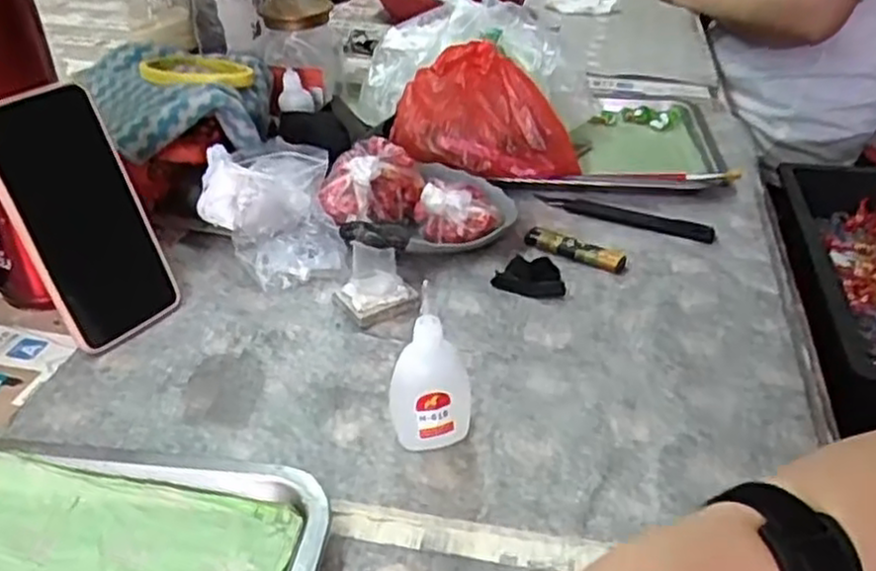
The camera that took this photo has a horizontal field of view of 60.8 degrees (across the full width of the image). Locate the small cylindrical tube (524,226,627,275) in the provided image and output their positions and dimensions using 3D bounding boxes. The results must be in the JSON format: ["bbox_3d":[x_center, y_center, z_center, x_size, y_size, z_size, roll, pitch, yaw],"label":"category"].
[{"bbox_3d":[0.105,-0.029,0.584,0.080,0.015,0.019,22,39,27],"label":"small cylindrical tube"}]

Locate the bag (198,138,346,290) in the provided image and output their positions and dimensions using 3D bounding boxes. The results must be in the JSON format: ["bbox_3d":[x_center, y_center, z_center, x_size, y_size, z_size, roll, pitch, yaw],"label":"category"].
[{"bbox_3d":[-0.130,-0.057,0.576,0.100,0.071,0.111,-8,35,-13],"label":"bag"}]

